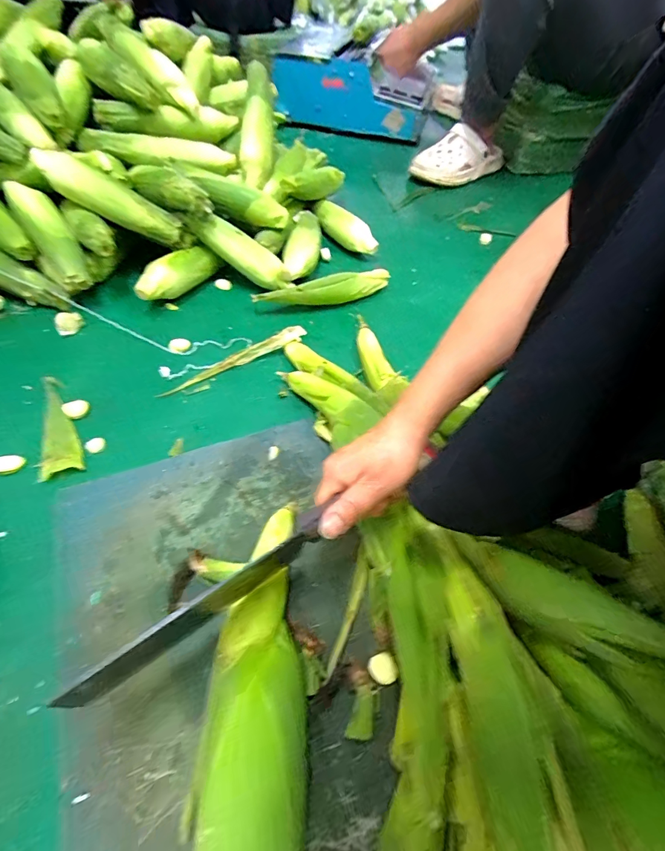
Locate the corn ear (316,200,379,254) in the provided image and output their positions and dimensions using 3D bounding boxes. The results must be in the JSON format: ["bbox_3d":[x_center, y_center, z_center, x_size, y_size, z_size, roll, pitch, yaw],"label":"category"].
[{"bbox_3d":[0.026,-0.391,0.806,0.057,0.056,0.156,-31,61,-25],"label":"corn ear"}]

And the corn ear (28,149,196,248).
[{"bbox_3d":[-0.346,-0.361,0.637,0.251,0.048,0.063,26,52,-12],"label":"corn ear"}]

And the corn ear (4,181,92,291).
[{"bbox_3d":[-0.444,-0.303,0.628,0.055,0.048,0.208,-33,80,-26],"label":"corn ear"}]

